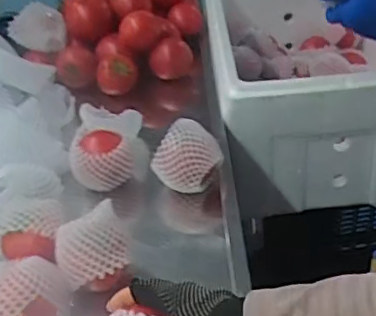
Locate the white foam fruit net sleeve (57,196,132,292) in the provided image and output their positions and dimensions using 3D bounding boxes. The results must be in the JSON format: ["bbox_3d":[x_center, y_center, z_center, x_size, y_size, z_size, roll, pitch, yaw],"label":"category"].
[{"bbox_3d":[-0.103,0.095,0.629,0.083,0.053,0.075,-17,38,-14],"label":"white foam fruit net sleeve"}]

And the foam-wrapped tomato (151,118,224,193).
[{"bbox_3d":[0.000,0.000,0.754,0.073,0.070,0.068,21,45,31],"label":"foam-wrapped tomato"}]

